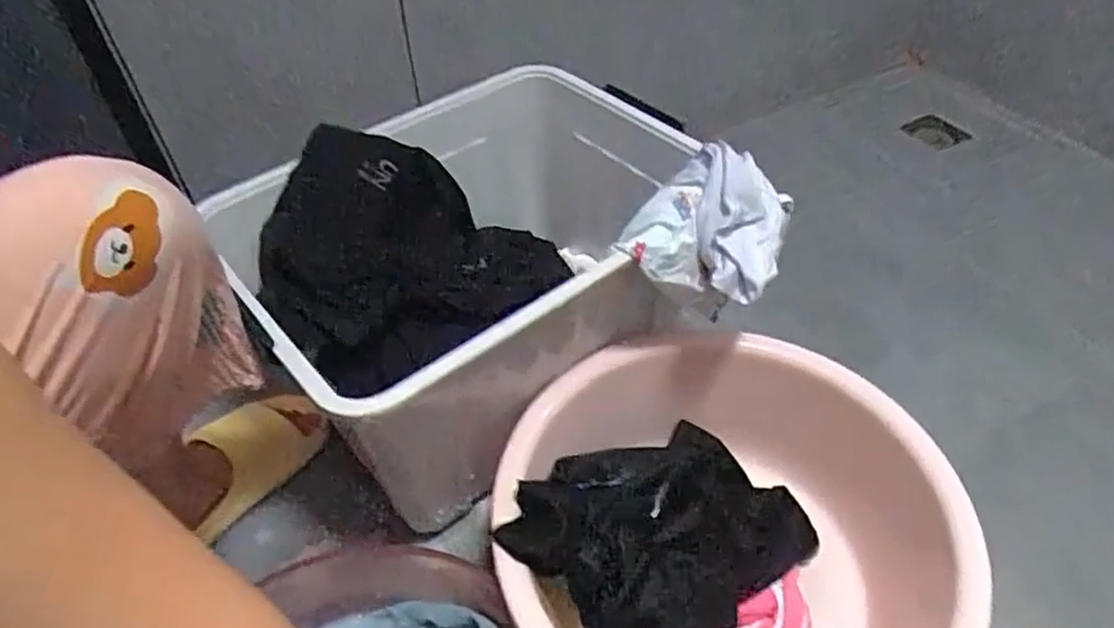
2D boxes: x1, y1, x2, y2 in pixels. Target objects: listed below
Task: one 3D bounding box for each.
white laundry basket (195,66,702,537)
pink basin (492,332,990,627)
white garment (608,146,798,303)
[{"bbox_3d":[-0.090,-0.037,0.784,0.465,0.273,0.363,-34,55,-26],"label":"white laundry basket"},{"bbox_3d":[0.145,0.225,0.651,0.374,0.213,0.386,-1,48,1],"label":"pink basin"},{"bbox_3d":[0.133,-0.084,0.634,0.137,0.081,0.134,16,50,15],"label":"white garment"}]

